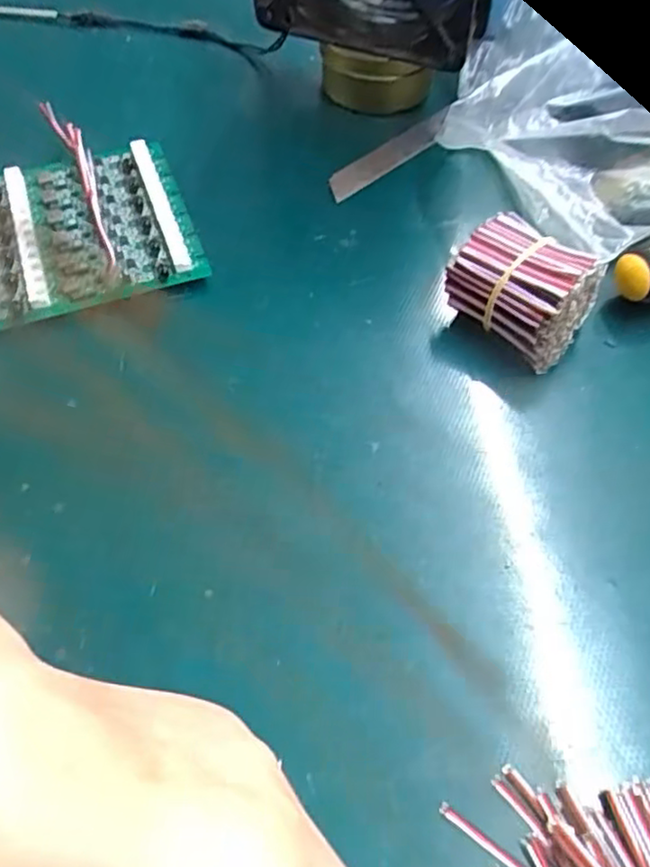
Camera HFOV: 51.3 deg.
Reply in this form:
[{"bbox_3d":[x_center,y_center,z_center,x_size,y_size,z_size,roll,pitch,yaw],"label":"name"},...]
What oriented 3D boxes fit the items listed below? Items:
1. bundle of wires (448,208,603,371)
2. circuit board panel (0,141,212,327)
[{"bbox_3d":[0.080,-0.056,0.274,0.037,0.038,0.052,-37,63,-21],"label":"bundle of wires"},{"bbox_3d":[-0.128,-0.091,0.317,0.124,0.020,0.095,-17,58,-10],"label":"circuit board panel"}]

